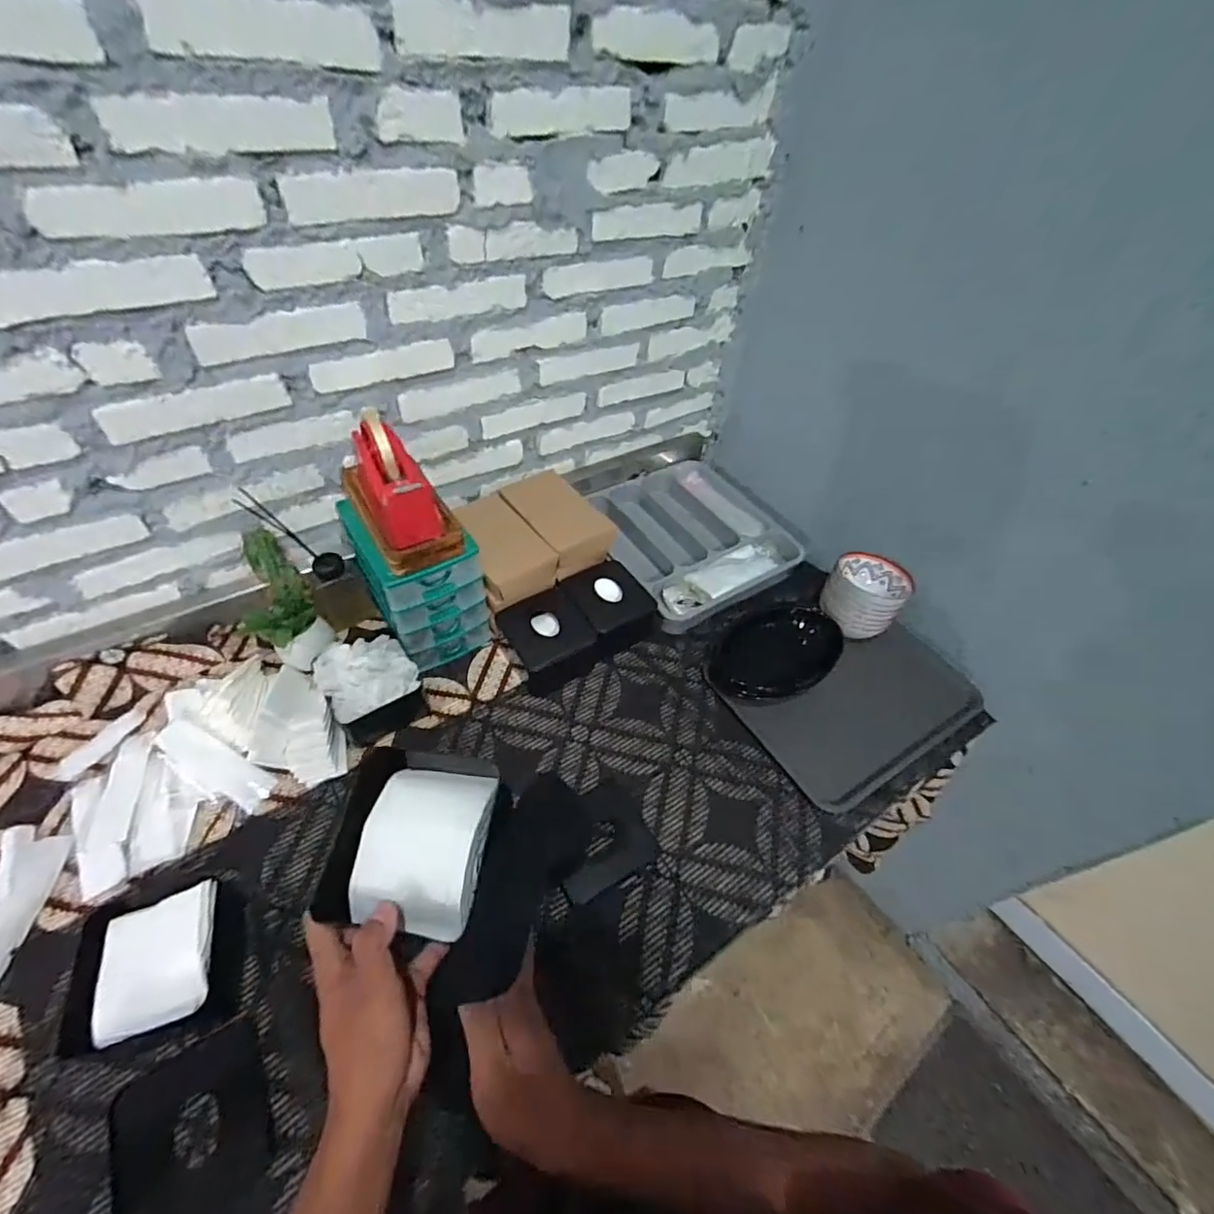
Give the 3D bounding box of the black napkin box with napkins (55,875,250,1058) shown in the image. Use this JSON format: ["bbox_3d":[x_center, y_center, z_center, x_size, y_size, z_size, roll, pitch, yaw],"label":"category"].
[{"bbox_3d":[-0.447,0.355,0.542,0.120,0.077,0.131,-13,52,-16],"label":"black napkin box with napkins"}]

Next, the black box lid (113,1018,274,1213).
[{"bbox_3d":[-0.374,0.474,0.491,0.118,0.011,0.126,-22,55,-22],"label":"black box lid"}]

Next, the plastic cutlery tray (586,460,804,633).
[{"bbox_3d":[0.158,-0.147,1.044,0.337,0.046,0.380,-19,54,-20],"label":"plastic cutlery tray"}]

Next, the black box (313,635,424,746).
[{"bbox_3d":[-0.332,0.105,0.754,0.116,0.085,0.125,-30,58,-27],"label":"black box"}]

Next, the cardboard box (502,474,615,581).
[{"bbox_3d":[-0.086,-0.144,0.913,0.115,0.067,0.183,-30,58,-27],"label":"cardboard box"}]

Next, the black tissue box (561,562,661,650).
[{"bbox_3d":[0.002,0.004,0.882,0.120,0.092,0.117,-23,55,-23],"label":"black tissue box"}]

